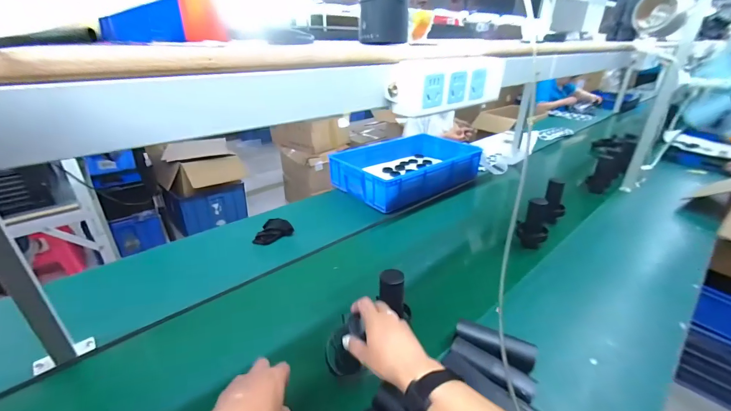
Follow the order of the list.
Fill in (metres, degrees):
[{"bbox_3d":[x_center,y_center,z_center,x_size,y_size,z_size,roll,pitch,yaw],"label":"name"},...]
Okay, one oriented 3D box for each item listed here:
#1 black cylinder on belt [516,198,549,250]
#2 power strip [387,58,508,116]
[{"bbox_3d":[0.552,0.060,1.079,0.095,0.169,0.064,18,33,29],"label":"black cylinder on belt"},{"bbox_3d":[0.098,-0.140,0.371,0.174,0.052,0.029,-22,36,-36],"label":"power strip"}]

